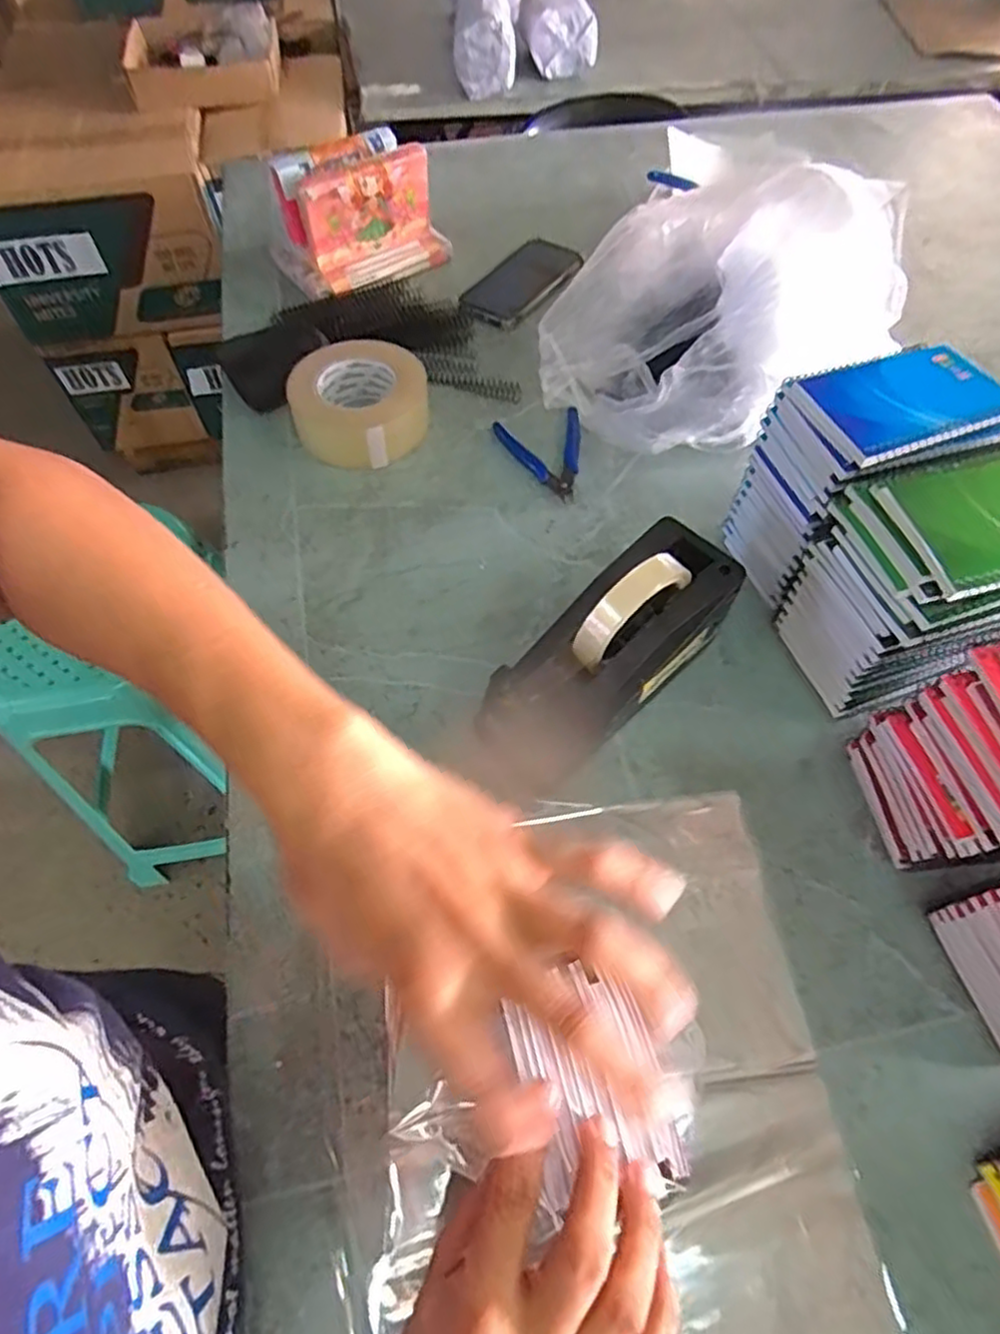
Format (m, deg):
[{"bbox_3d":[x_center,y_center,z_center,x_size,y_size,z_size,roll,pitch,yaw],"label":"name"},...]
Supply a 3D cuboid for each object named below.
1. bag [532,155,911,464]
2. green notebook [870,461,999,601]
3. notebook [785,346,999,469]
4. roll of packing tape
[{"bbox_3d":[0.192,-0.321,0.632,0.260,0.172,0.225,-25,61,-14],"label":"bag"},{"bbox_3d":[0.313,-0.093,0.423,0.134,0.014,0.092,-14,59,-7],"label":"green notebook"},{"bbox_3d":[0.286,-0.187,0.477,0.138,0.012,0.087,-18,60,-10],"label":"notebook"},{"bbox_3d":[-0.138,-0.258,0.663,0.124,0.056,0.132,0,59,1],"label":"roll of packing tape"}]

